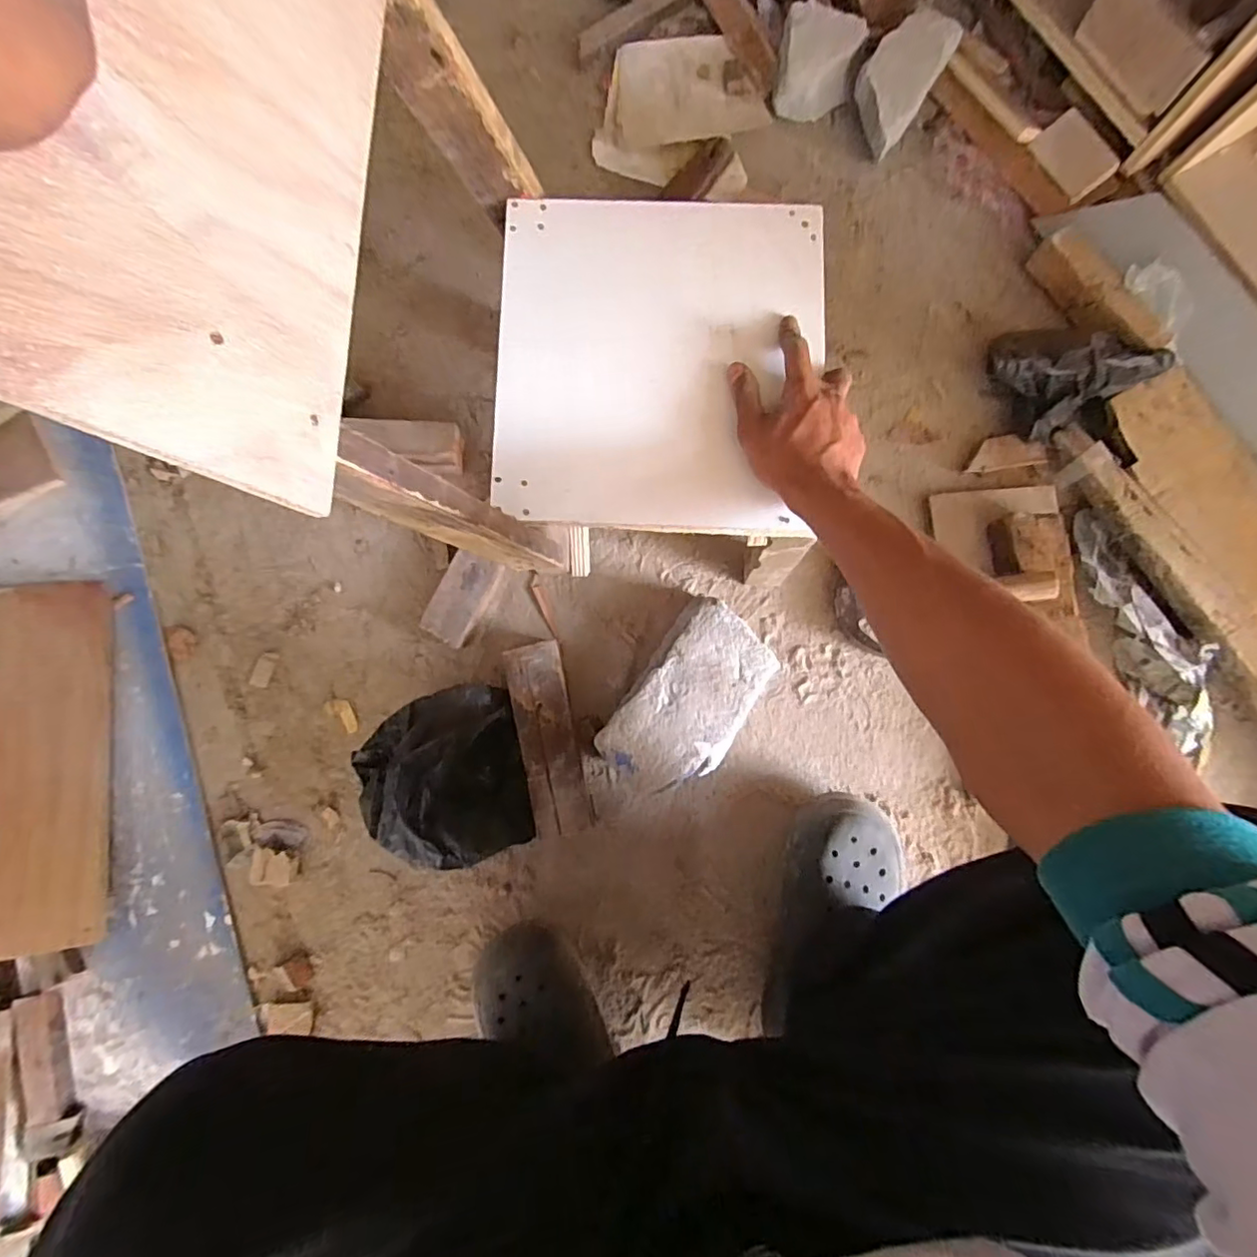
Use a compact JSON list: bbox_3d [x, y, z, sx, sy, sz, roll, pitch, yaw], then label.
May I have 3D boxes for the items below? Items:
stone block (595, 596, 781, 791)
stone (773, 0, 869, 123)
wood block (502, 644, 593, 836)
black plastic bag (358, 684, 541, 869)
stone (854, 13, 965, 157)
[{"bbox_3d":[0.068,0.082,0.625,0.123,0.072,0.206,36,84,5],"label":"stone block"},{"bbox_3d":[0.236,-0.711,0.723,0.098,0.074,0.087,14,83,2],"label":"stone"},{"bbox_3d":[-0.086,0.120,0.631,0.060,0.042,0.200,-12,83,-1],"label":"wood block"},{"bbox_3d":[-0.187,0.153,0.586,0.146,0.123,0.170,-13,83,-2],"label":"black plastic bag"},{"bbox_3d":[0.339,-0.686,0.723,0.084,0.075,0.152,33,84,4],"label":"stone"}]

